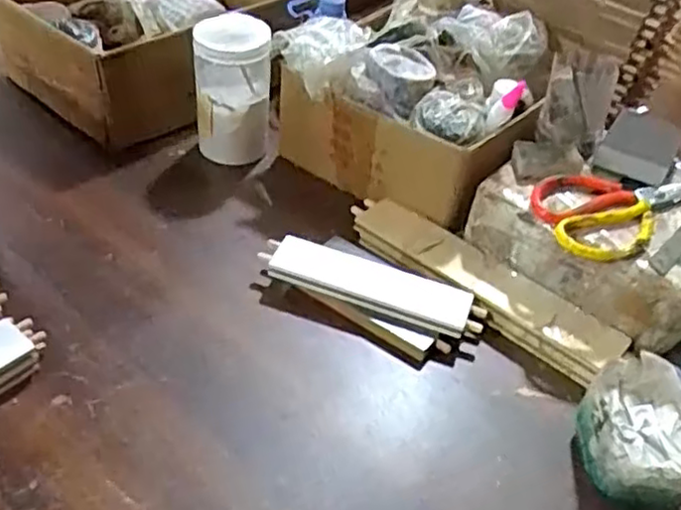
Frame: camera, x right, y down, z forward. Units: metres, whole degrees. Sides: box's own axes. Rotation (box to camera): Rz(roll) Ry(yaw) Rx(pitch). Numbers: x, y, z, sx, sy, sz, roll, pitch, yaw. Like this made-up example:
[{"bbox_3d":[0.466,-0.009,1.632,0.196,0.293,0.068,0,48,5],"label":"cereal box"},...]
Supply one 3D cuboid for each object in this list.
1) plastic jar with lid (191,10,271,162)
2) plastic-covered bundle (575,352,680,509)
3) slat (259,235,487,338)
[{"bbox_3d":[-0.126,-0.191,0.793,0.084,0.148,0.076,-6,44,-12],"label":"plastic jar with lid"},{"bbox_3d":[0.235,0.143,0.541,0.082,0.063,0.109,9,43,3],"label":"plastic-covered bundle"},{"bbox_3d":[0.029,0.028,0.656,0.211,0.016,0.053,18,67,15],"label":"slat"}]

